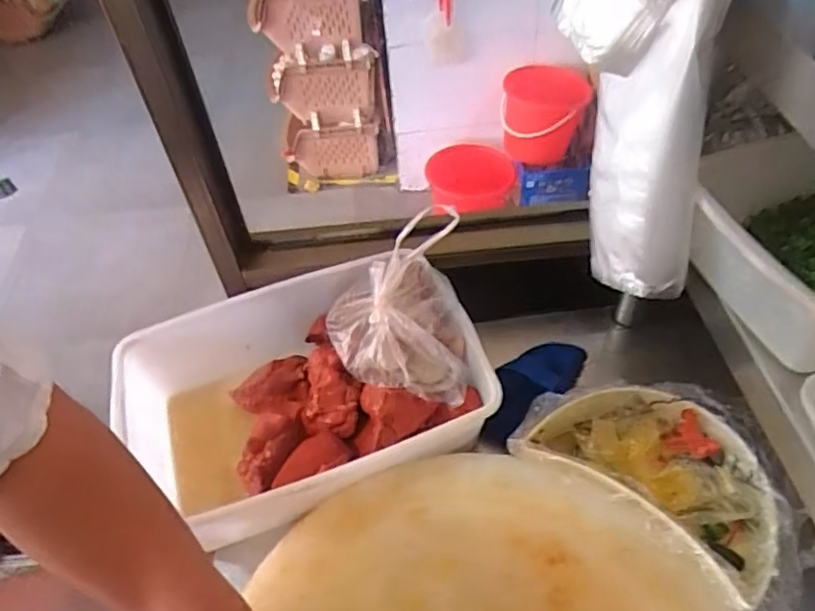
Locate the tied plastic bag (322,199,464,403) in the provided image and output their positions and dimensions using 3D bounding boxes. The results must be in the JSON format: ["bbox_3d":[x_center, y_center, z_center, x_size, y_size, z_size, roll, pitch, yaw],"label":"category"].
[{"bbox_3d":[-0.018,0.006,0.695,0.159,0.137,0.180,-5,49,1],"label":"tied plastic bag"}]

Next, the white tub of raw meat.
[{"bbox_3d":[-0.113,0.094,0.707,0.387,0.133,0.273,-20,51,-12],"label":"white tub of raw meat"}]

